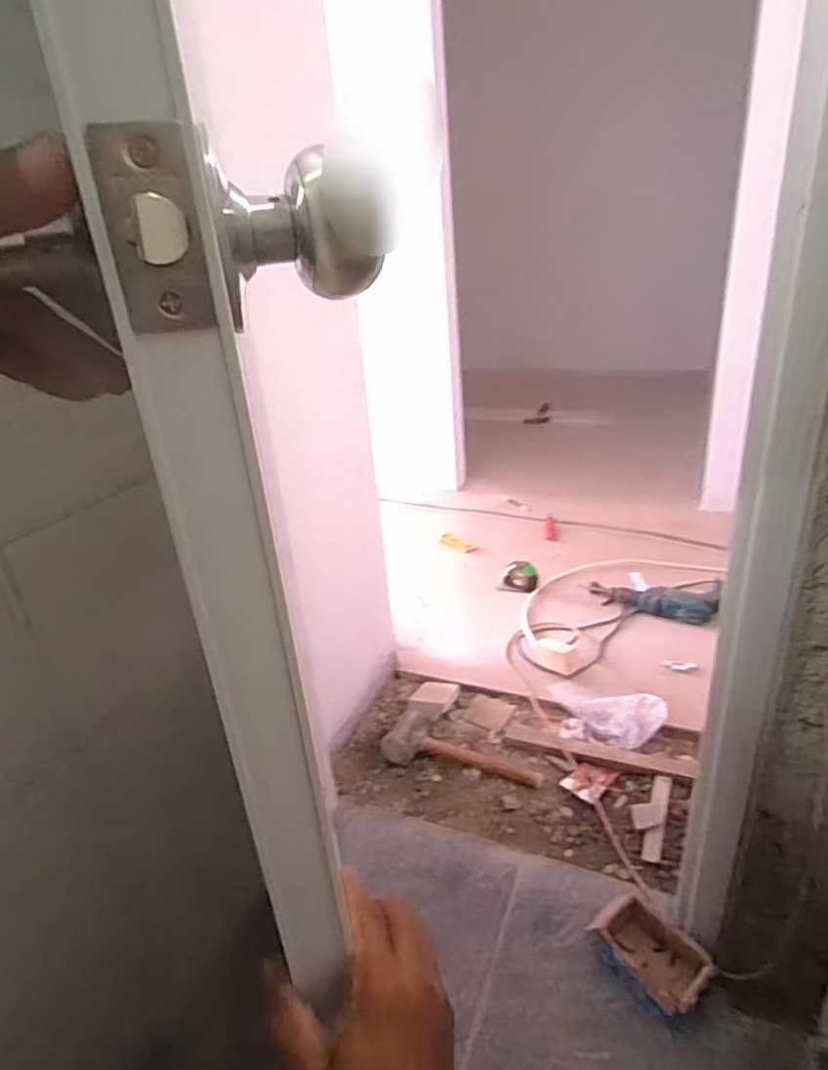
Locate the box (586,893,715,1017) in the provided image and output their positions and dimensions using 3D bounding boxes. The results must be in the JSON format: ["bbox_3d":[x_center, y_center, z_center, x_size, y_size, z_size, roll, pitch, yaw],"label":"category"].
[{"bbox_3d":[0.335,0.593,0.905,0.103,0.042,0.158,-21,28,-27],"label":"box"}]

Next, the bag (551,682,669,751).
[{"bbox_3d":[0.403,0.376,1.329,0.236,0.078,0.118,-3,22,39],"label":"bag"}]

